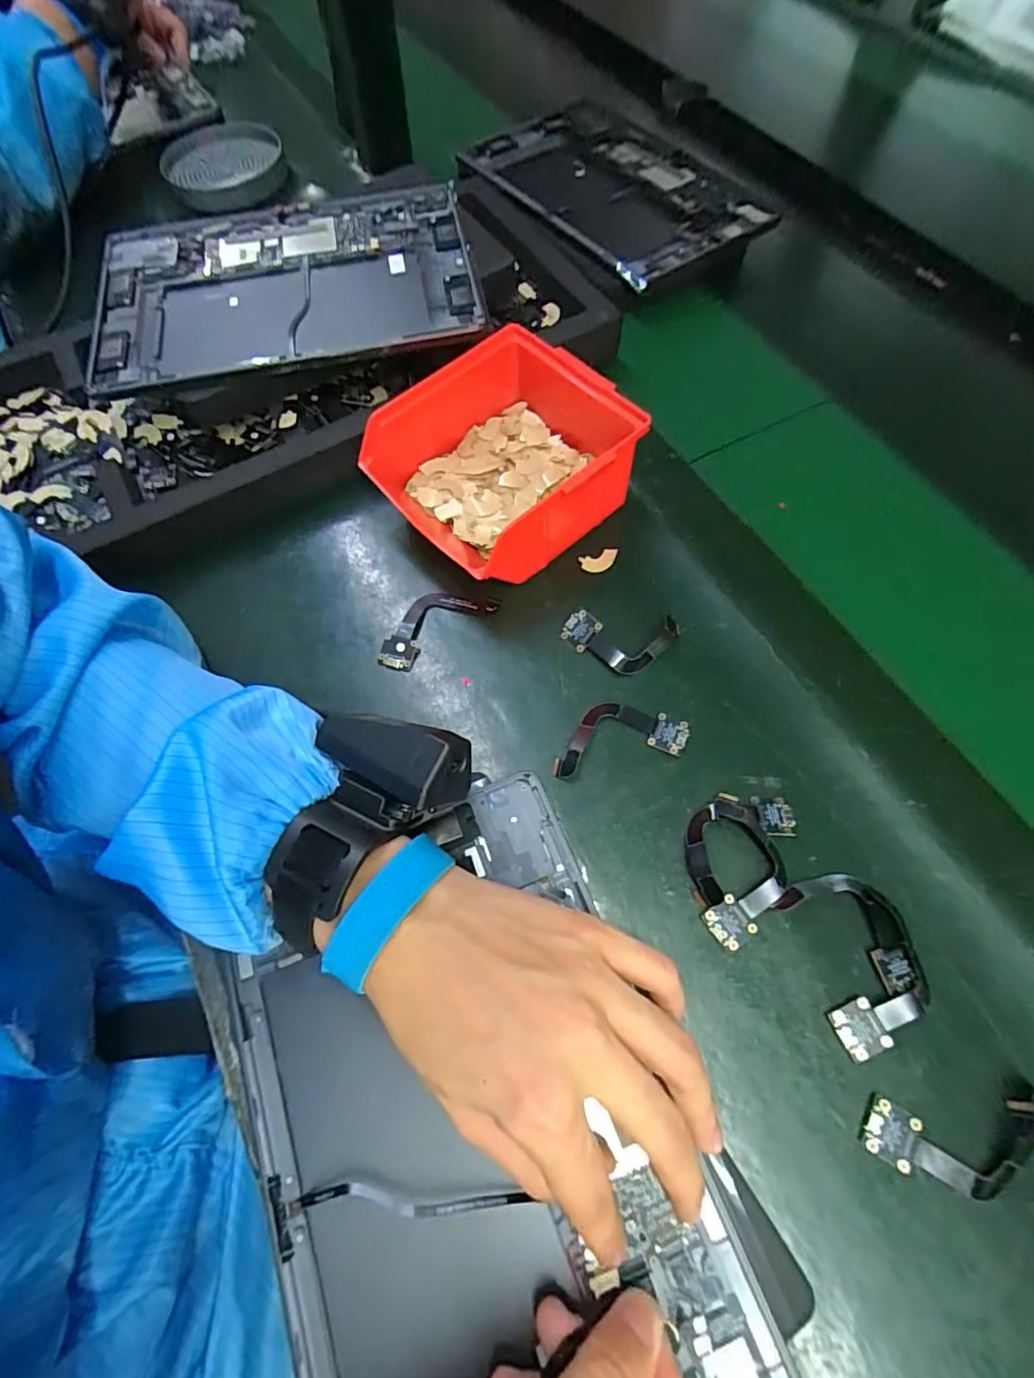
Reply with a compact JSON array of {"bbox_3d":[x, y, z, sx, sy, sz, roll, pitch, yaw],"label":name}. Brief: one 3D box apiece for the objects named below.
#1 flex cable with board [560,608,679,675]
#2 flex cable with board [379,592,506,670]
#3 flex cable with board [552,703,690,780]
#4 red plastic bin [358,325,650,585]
[{"bbox_3d":[0.060,-0.028,0.326,0.067,0.010,0.036,3,67,4],"label":"flex cable with board"},{"bbox_3d":[-0.051,-0.041,0.342,0.078,0.004,0.034,-35,70,-11],"label":"flex cable with board"},{"bbox_3d":[0.056,0.024,0.309,0.076,0.004,0.035,-12,67,-2],"label":"flex cable with board"},{"bbox_3d":[-0.002,-0.141,0.347,0.144,0.066,0.122,-37,70,-12],"label":"red plastic bin"}]

